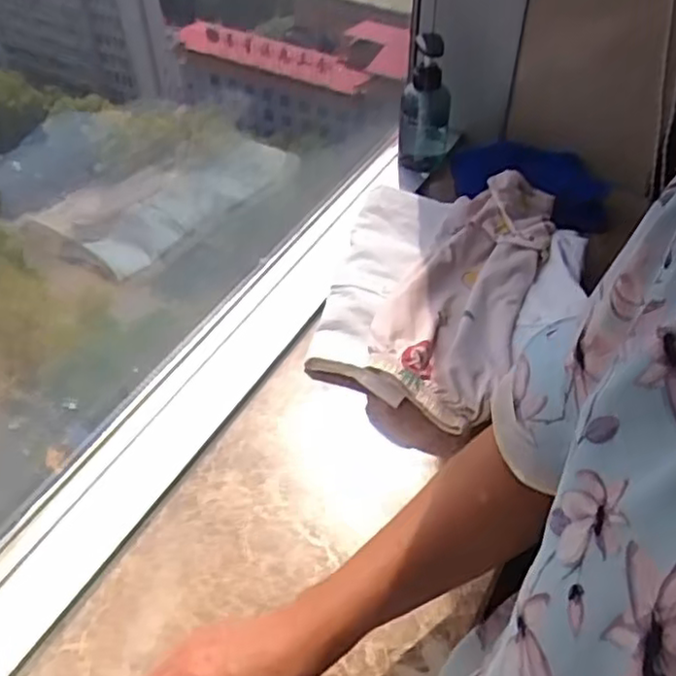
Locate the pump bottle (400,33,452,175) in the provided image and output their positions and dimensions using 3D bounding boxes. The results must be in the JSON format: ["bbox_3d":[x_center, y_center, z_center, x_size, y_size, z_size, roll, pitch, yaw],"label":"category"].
[{"bbox_3d":[0.117,-0.305,0.928,0.065,0.169,0.069,6,48,5],"label":"pump bottle"}]

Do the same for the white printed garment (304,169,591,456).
[{"bbox_3d":[0.126,-0.051,0.777,0.254,0.059,0.381,13,49,11],"label":"white printed garment"}]

